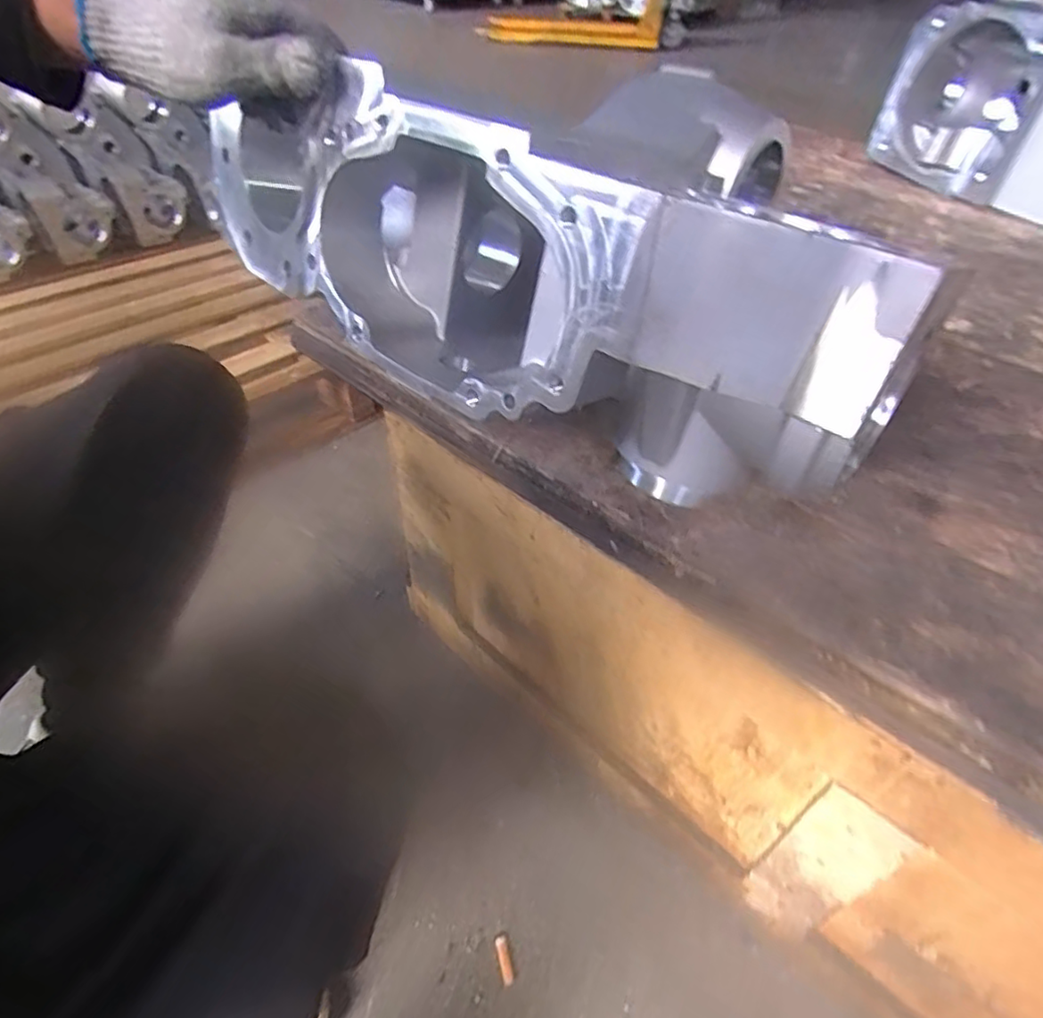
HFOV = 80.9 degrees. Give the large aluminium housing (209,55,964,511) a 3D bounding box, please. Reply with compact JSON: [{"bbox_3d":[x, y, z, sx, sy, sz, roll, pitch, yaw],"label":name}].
[{"bbox_3d":[-0.010,-0.134,0.353,0.421,0.169,0.121,30,50,31],"label":"large aluminium housing"}]

